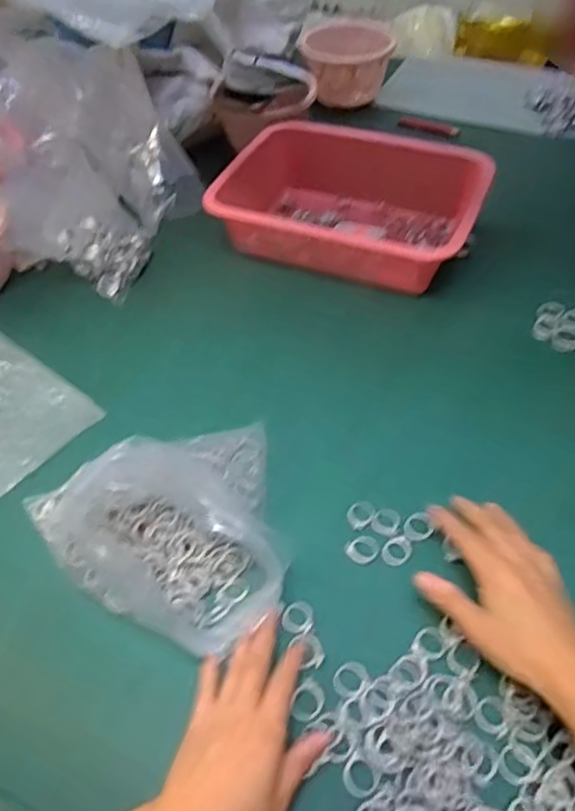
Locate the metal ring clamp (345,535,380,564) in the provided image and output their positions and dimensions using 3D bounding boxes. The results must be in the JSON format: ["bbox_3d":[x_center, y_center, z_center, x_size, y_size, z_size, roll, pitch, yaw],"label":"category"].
[{"bbox_3d":[0.061,0.117,0.506,0.027,0.008,0.023,-29,52,-22],"label":"metal ring clamp"}]

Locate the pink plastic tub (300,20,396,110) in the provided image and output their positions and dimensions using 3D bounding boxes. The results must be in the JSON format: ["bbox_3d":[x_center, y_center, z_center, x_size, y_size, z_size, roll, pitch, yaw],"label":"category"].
[{"bbox_3d":[0.091,-0.549,0.992,0.131,0.092,0.117,-13,52,-8],"label":"pink plastic tub"}]

